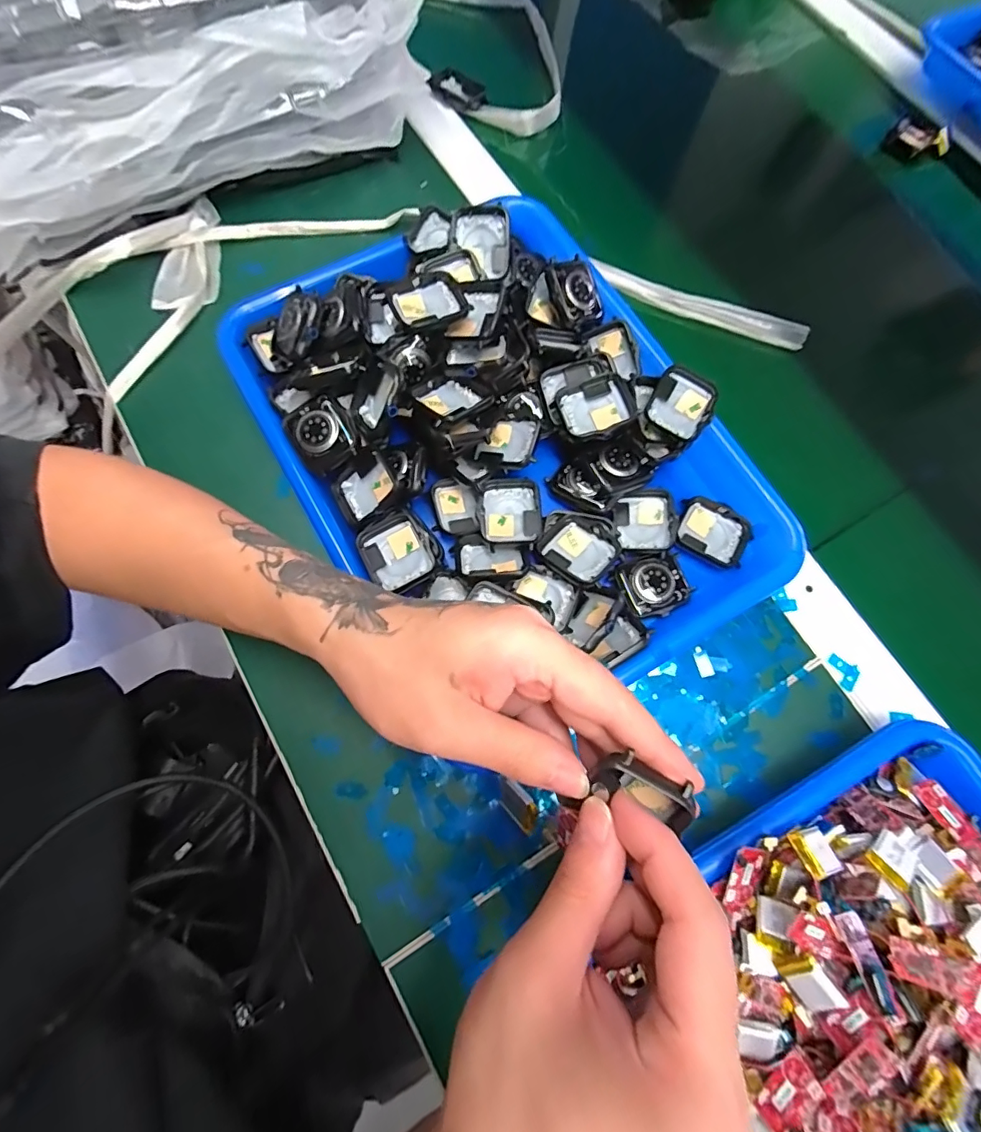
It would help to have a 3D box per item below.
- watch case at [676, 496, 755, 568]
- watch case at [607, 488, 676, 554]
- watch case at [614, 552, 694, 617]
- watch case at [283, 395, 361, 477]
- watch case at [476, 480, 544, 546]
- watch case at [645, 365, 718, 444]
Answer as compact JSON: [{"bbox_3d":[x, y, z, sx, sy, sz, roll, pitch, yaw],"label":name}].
[{"bbox_3d":[0.140,-0.021,0.312,0.044,0.008,0.036,29,75,6],"label":"watch case"},{"bbox_3d":[0.094,-0.027,0.311,0.039,0.014,0.041,-2,74,-3],"label":"watch case"},{"bbox_3d":[0.099,0.012,0.299,0.040,0.006,0.036,-16,75,-7],"label":"watch case"},{"bbox_3d":[-0.099,-0.077,0.291,0.035,0.012,0.040,-33,78,-11],"label":"watch case"},{"bbox_3d":[0.012,-0.032,0.305,0.038,0.015,0.043,-3,74,-3],"label":"watch case"},{"bbox_3d":[0.118,-0.100,0.306,0.037,0.012,0.040,29,75,6],"label":"watch case"}]

